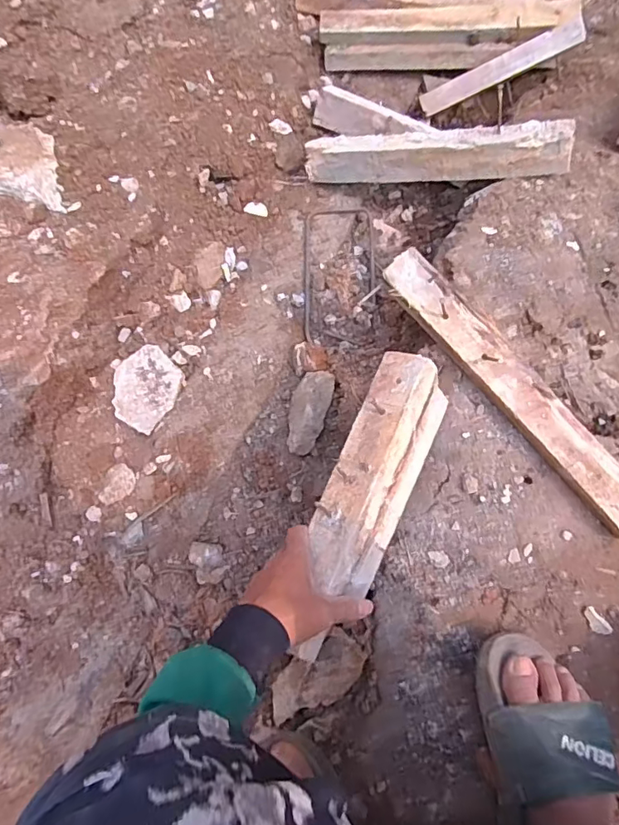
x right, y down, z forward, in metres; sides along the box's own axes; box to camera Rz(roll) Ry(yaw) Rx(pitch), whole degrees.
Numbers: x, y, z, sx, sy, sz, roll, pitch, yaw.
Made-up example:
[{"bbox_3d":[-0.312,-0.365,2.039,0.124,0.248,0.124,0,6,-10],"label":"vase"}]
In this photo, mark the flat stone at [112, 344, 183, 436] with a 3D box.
[{"bbox_3d":[-0.255,-0.038,0.778,0.101,0.008,0.117,40,83,0],"label":"flat stone"}]

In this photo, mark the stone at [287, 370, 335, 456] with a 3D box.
[{"bbox_3d":[-0.003,0.000,0.740,0.061,0.071,0.127,14,79,7],"label":"stone"}]

